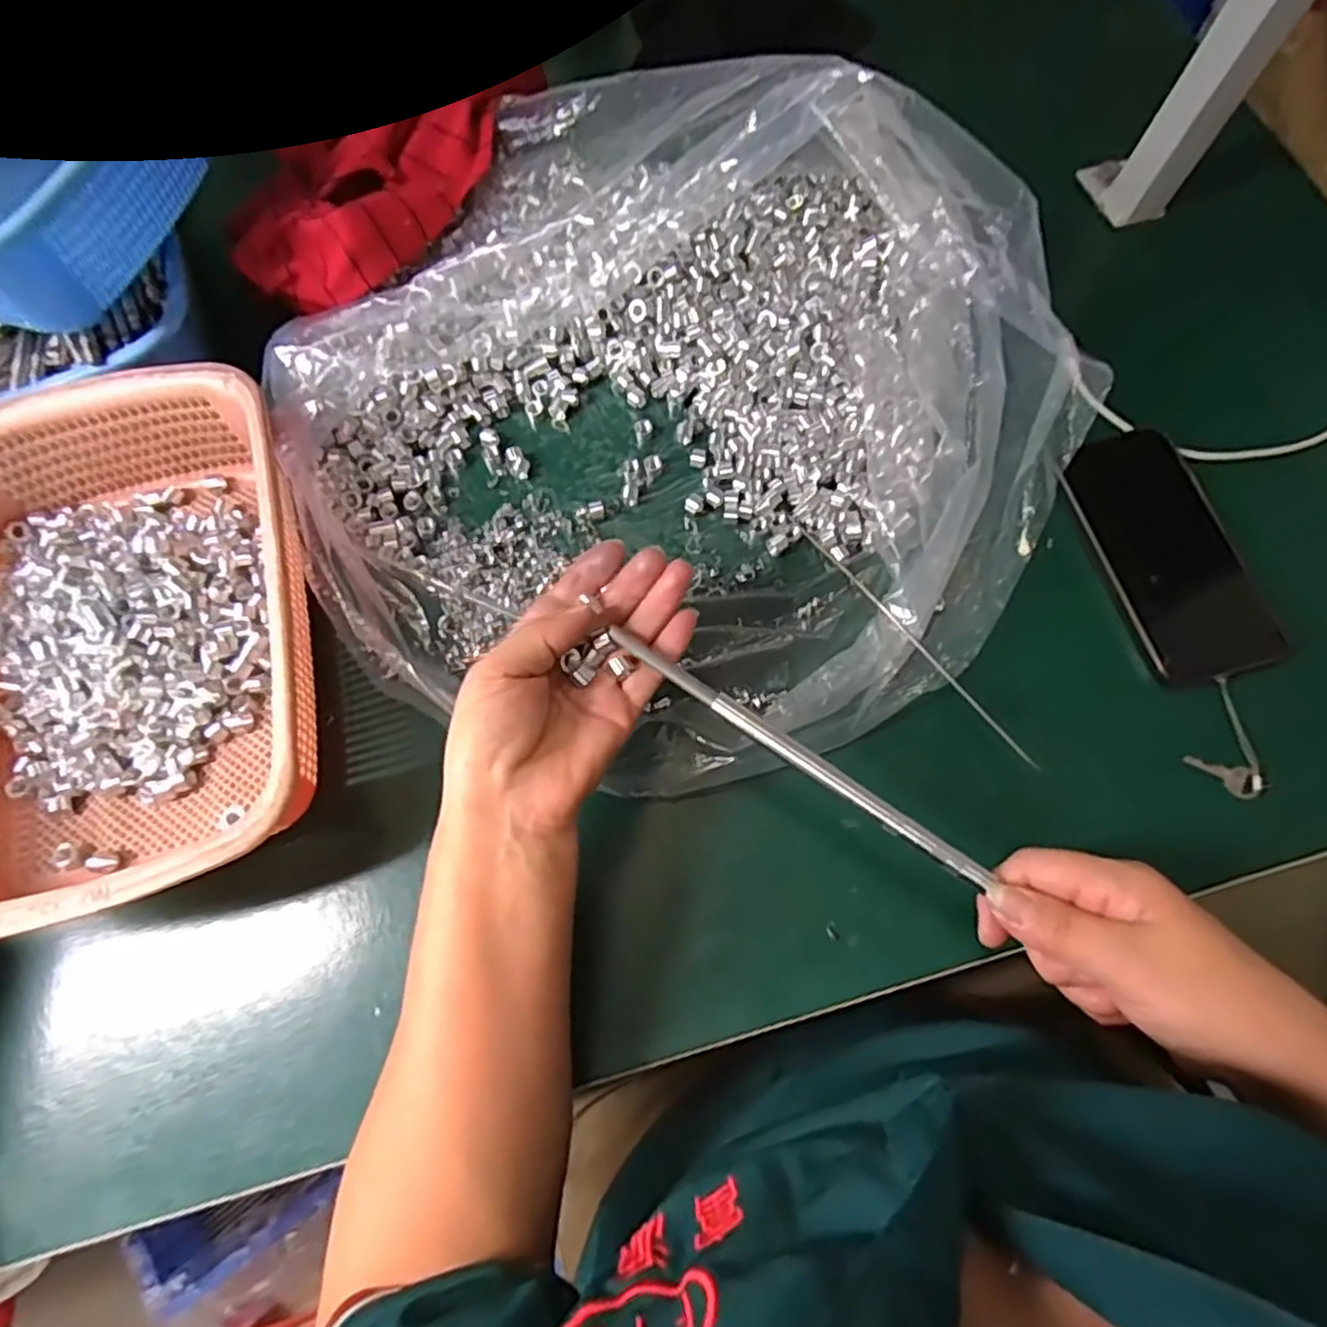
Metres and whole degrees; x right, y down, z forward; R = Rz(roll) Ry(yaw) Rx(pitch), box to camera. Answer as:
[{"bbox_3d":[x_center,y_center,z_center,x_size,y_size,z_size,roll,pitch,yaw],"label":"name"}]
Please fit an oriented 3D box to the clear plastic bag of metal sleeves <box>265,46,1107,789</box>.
[{"bbox_3d":[0.010,-0.168,0.391,0.439,0.114,0.466,37,78,10],"label":"clear plastic bag of metal sleeves"}]

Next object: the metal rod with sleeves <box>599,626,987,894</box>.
[{"bbox_3d":[0.063,0.043,0.332,0.207,0.006,0.009,34,77,7],"label":"metal rod with sleeves"}]

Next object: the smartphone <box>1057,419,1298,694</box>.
[{"bbox_3d":[0.303,-0.068,0.416,0.077,0.013,0.157,-16,75,-4],"label":"smartphone"}]

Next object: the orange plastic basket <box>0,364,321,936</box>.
[{"bbox_3d":[-0.300,-0.017,0.373,0.211,0.071,0.288,-16,75,-4],"label":"orange plastic basket"}]

